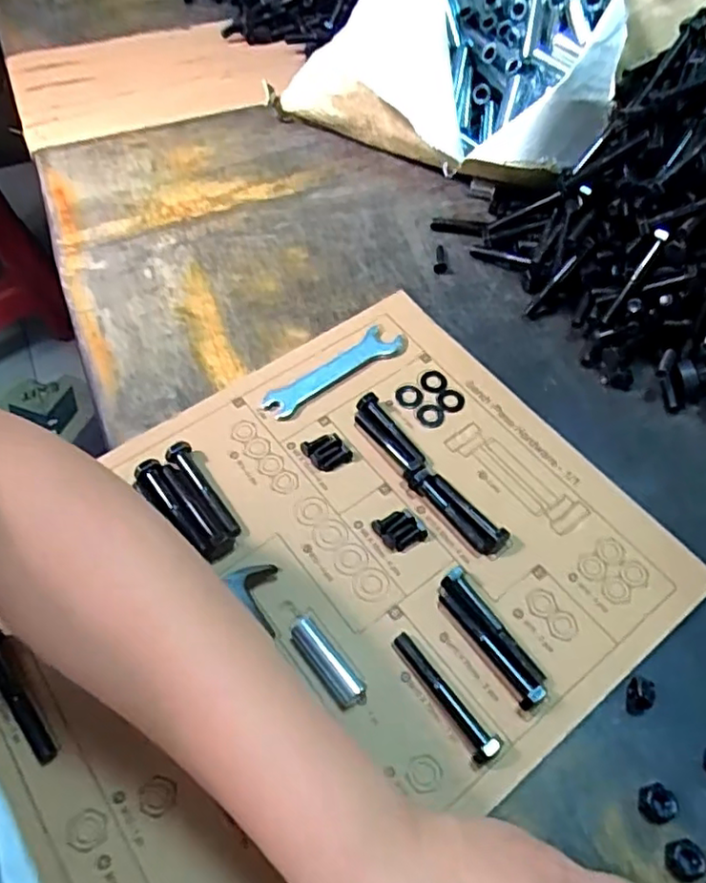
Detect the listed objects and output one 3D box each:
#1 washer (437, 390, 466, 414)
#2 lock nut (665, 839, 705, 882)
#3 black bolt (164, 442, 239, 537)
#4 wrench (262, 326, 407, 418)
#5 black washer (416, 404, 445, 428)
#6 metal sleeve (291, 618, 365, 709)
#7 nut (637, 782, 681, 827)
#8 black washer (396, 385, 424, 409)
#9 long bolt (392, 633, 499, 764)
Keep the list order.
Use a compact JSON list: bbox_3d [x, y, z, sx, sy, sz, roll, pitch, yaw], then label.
[{"bbox_3d":[0.070,-0.029,0.457,0.018,0.004,0.018,1,57,-2],"label":"washer"},{"bbox_3d":[0.162,0.203,0.310,0.016,0.009,0.017,1,57,-2],"label":"lock nut"},{"bbox_3d":[-0.095,0.031,0.402,0.016,0.014,0.072,-29,63,-19],"label":"black bolt"},{"bbox_3d":[-0.011,-0.053,0.465,0.117,0.005,0.026,-34,65,-21],"label":"wrench"},{"bbox_3d":[0.055,-0.018,0.450,0.019,0.004,0.018,1,57,-2],"label":"black washer"},{"bbox_3d":[-0.015,0.121,0.351,0.015,0.011,0.052,-33,64,-21],"label":"metal sleeve"},{"bbox_3d":[0.155,0.183,0.322,0.018,0.010,0.018,1,57,-2],"label":"nut"},{"bbox_3d":[0.040,-0.032,0.457,0.019,0.004,0.021,23,59,12],"label":"black washer"},{"bbox_3d":[0.049,0.135,0.341,0.011,0.016,0.076,-29,63,-19],"label":"long bolt"}]

